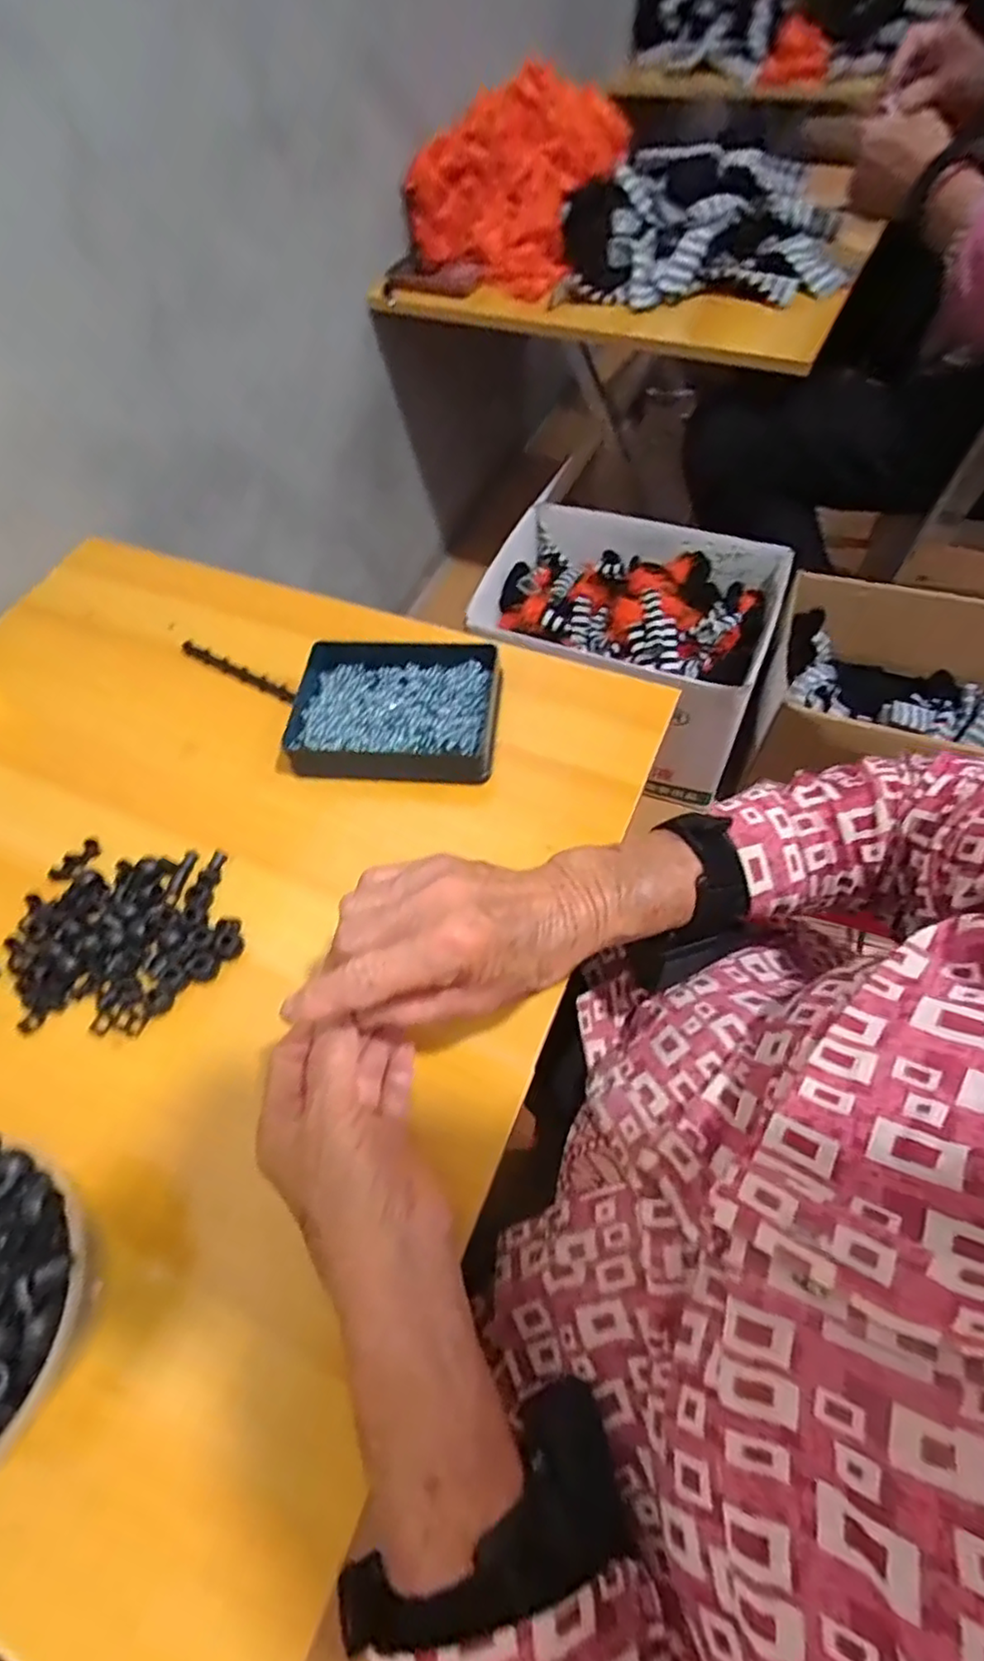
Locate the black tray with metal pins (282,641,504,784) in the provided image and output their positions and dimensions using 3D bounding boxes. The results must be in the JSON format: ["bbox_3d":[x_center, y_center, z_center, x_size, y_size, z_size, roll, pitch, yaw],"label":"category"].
[{"bbox_3d":[-0.072,-0.091,0.492,0.152,0.030,0.120,4,60,6],"label":"black tray with metal pins"}]

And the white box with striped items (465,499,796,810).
[{"bbox_3d":[0.189,-0.273,0.992,0.399,0.242,0.282,18,62,14],"label":"white box with striped items"}]

